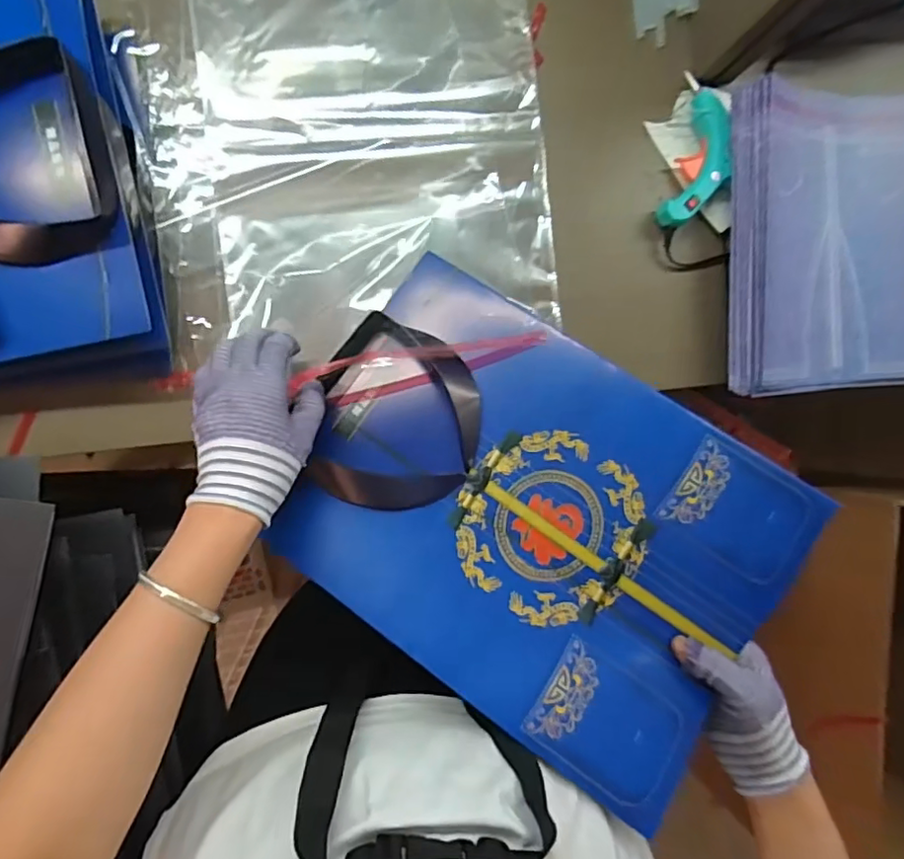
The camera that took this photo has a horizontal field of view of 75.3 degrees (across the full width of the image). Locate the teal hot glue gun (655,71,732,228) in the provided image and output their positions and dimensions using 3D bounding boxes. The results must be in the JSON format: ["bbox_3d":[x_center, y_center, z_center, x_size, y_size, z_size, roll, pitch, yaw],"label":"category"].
[{"bbox_3d":[0.241,-0.266,0.573,0.054,0.027,0.148,11,89,-9],"label":"teal hot glue gun"}]

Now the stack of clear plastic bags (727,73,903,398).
[{"bbox_3d":[0.392,-0.192,0.589,0.252,0.044,0.295,-4,91,-9],"label":"stack of clear plastic bags"}]

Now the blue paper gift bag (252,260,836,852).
[{"bbox_3d":[0.055,0.060,0.459,0.371,0.029,0.277,33,82,12],"label":"blue paper gift bag"}]

